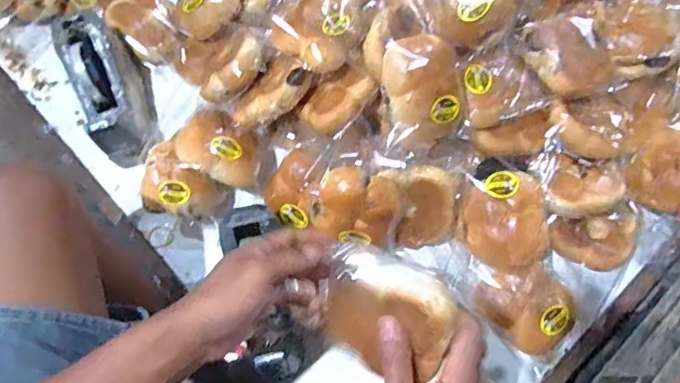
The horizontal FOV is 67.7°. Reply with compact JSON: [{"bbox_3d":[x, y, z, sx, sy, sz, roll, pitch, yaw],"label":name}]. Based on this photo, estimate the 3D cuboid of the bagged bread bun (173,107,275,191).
[{"bbox_3d":[-0.152,-0.055,0.674,0.114,0.059,0.088,17,73,6],"label":"bagged bread bun"}]

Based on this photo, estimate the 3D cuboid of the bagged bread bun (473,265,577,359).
[{"bbox_3d":[0.239,0.147,0.641,0.093,0.044,0.124,-41,76,-12],"label":"bagged bread bun"}]

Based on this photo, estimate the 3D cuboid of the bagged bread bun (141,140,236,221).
[{"bbox_3d":[-0.215,-0.004,0.682,0.114,0.093,0.086,28,74,9],"label":"bagged bread bun"}]

